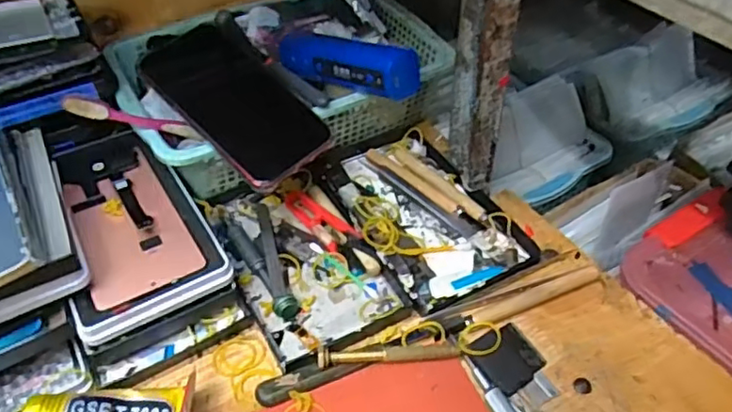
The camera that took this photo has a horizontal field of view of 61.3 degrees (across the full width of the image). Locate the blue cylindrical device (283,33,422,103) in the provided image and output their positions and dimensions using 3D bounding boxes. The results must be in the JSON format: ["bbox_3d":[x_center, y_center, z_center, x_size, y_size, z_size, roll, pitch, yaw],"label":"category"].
[{"bbox_3d":[-0.018,-0.113,0.488,0.128,0.033,0.030,20,48,32],"label":"blue cylindrical device"}]

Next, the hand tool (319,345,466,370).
[{"bbox_3d":[0.015,0.093,0.395,0.092,0.014,0.012,-6,45,-5],"label":"hand tool"}]

